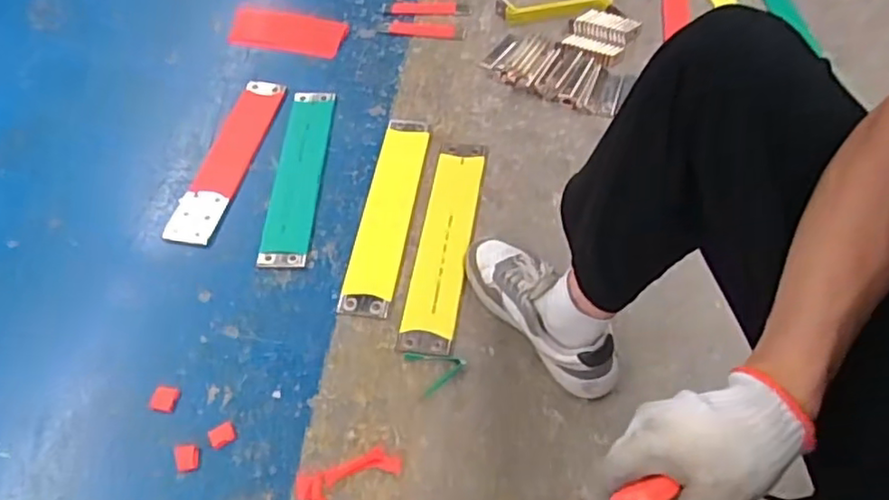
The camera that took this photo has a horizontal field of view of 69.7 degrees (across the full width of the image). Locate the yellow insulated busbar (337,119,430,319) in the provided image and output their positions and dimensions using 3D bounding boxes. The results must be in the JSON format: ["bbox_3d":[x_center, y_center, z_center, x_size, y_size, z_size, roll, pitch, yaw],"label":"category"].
[{"bbox_3d":[-0.091,-0.073,1.063,0.076,0.020,0.401,5,56,8],"label":"yellow insulated busbar"}]

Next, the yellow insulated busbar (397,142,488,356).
[{"bbox_3d":[0.003,-0.023,1.026,0.080,0.010,0.402,6,56,9],"label":"yellow insulated busbar"}]

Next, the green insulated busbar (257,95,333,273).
[{"bbox_3d":[-0.258,-0.136,1.130,0.085,0.016,0.391,-1,56,4],"label":"green insulated busbar"}]

